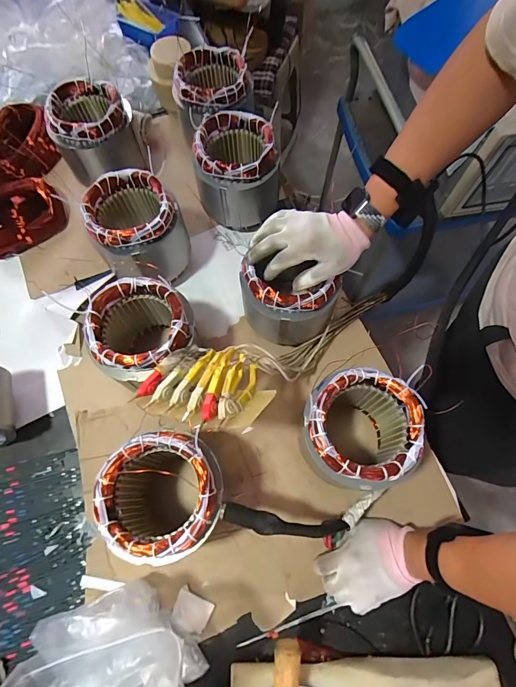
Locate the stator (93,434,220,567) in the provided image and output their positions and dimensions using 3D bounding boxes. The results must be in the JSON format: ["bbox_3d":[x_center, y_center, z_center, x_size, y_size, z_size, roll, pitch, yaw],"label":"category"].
[{"bbox_3d":[-0.117,0.200,0.498,0.142,0.156,0.140,0,69,-1],"label":"stator"}]

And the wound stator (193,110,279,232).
[{"bbox_3d":[-0.037,-0.315,0.697,0.151,0.163,0.146,-3,69,-2],"label":"wound stator"}]

